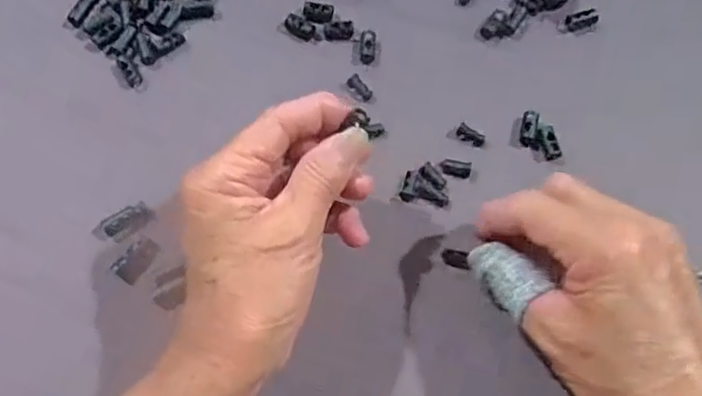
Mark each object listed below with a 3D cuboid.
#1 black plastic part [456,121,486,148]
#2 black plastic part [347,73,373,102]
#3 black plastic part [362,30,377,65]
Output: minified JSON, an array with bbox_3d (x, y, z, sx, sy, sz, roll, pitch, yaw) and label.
[{"bbox_3d":[0.068,-0.035,0.347,0.016,0.005,0.007,27,71,9],"label":"black plastic part"},{"bbox_3d":[0.006,-0.065,0.357,0.008,0.006,0.017,-38,74,-14],"label":"black plastic part"},{"bbox_3d":[0.011,-0.090,0.366,0.009,0.006,0.025,3,69,0],"label":"black plastic part"}]

